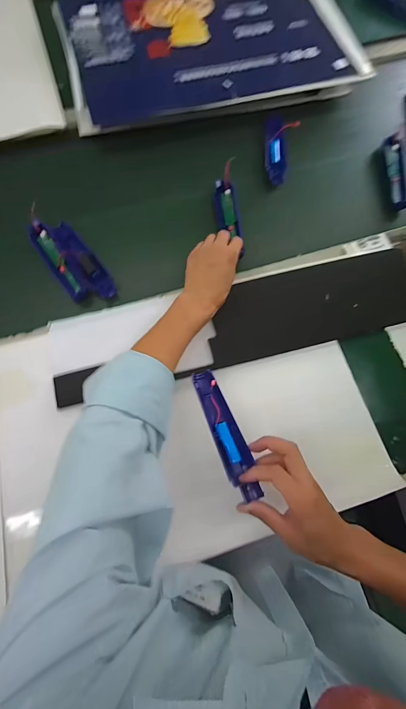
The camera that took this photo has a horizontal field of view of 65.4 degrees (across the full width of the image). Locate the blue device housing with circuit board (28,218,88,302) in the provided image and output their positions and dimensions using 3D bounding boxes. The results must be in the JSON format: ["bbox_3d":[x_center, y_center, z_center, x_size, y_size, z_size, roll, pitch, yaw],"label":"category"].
[{"bbox_3d":[-0.249,-0.162,0.533,0.032,0.026,0.166,-32,76,-10],"label":"blue device housing with circuit board"}]

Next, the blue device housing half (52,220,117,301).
[{"bbox_3d":[-0.202,-0.158,0.529,0.042,0.018,0.158,-38,77,-11],"label":"blue device housing half"}]

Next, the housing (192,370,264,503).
[{"bbox_3d":[0.029,0.094,0.397,0.037,0.016,0.166,-20,68,-7],"label":"housing"}]

